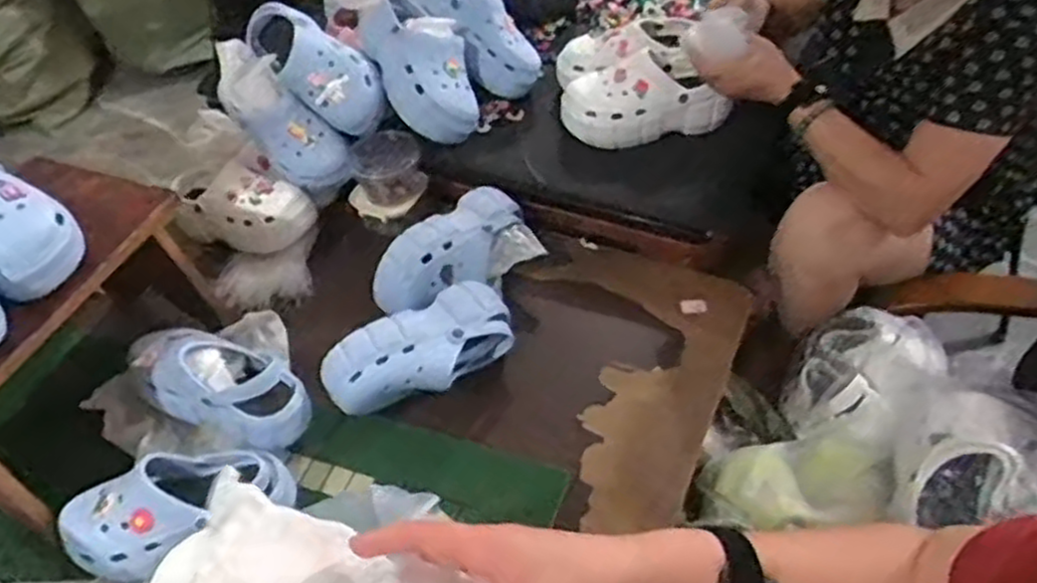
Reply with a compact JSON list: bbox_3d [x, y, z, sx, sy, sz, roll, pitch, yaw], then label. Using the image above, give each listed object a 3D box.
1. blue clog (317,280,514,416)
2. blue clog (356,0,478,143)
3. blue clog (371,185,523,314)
[{"bbox_3d":[-0.124,0.093,1.048,0.270,0.127,0.121,-31,54,-19],"label":"blue clog"},{"bbox_3d":[-0.156,-0.364,1.260,0.147,0.108,0.258,-23,86,-21],"label":"blue clog"},{"bbox_3d":[-0.095,-0.049,1.166,0.266,0.109,0.144,-33,55,-21],"label":"blue clog"}]

